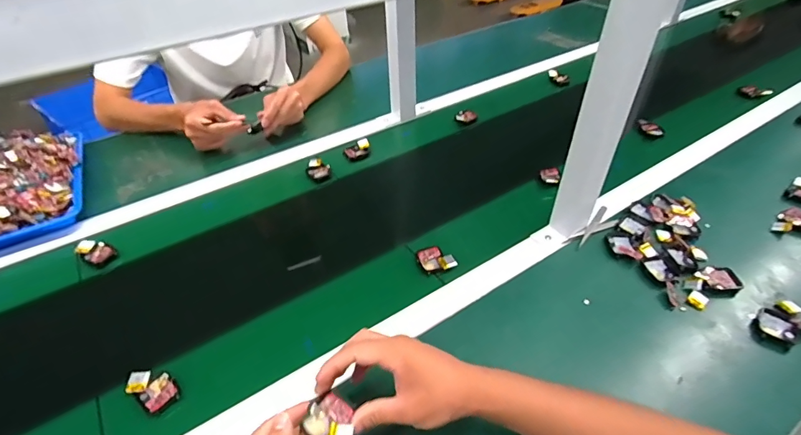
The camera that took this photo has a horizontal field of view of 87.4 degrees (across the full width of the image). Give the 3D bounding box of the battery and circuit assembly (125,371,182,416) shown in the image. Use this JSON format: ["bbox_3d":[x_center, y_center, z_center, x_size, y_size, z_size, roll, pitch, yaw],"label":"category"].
[{"bbox_3d":[-0.272,0.187,0.460,0.054,0.018,0.036,22,48,25],"label":"battery and circuit assembly"}]

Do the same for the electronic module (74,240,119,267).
[{"bbox_3d":[-0.451,0.050,0.621,0.058,0.017,0.037,23,49,26],"label":"electronic module"}]

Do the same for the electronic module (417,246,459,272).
[{"bbox_3d":[0.050,0.058,0.593,0.045,0.013,0.050,-17,44,-14],"label":"electronic module"}]

